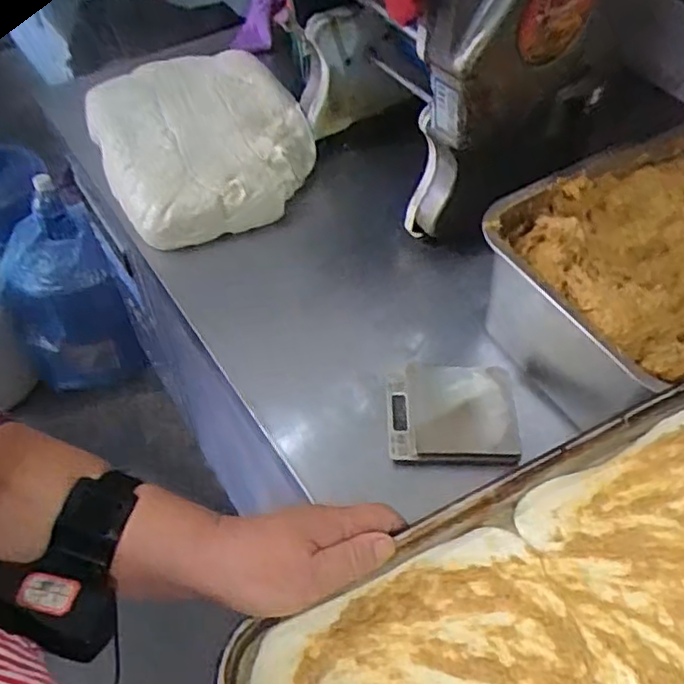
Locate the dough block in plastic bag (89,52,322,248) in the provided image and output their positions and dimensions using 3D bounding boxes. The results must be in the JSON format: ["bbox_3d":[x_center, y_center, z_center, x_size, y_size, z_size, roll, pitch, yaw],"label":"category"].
[{"bbox_3d":[-0.178,-0.266,0.861,0.257,0.068,0.296,-20,56,-17],"label":"dough block in plastic bag"}]

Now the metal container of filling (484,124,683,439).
[{"bbox_3d":[0.335,-0.065,0.681,0.352,0.149,0.259,-25,58,-21],"label":"metal container of filling"}]

